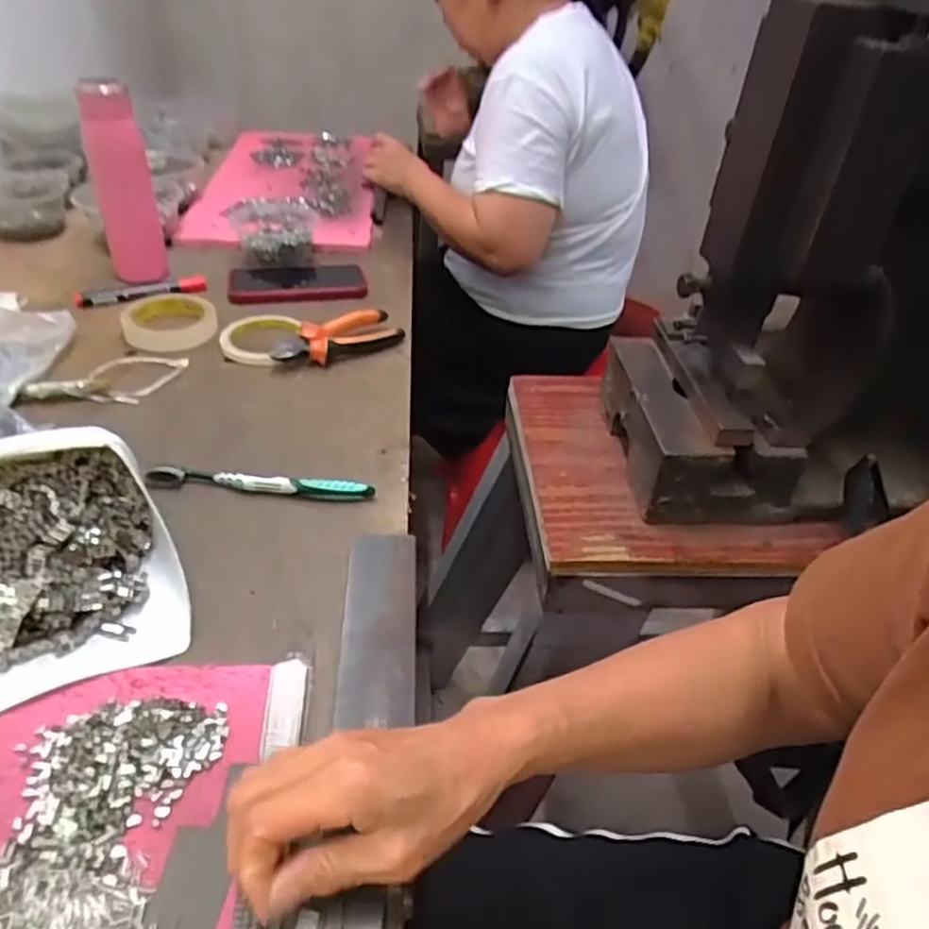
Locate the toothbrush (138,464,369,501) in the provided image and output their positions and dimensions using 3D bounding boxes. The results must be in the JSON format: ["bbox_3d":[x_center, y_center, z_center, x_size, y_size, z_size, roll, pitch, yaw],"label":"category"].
[{"bbox_3d":[-0.169,0.017,0.580,0.183,0.018,0.015,5,38,0],"label":"toothbrush"}]

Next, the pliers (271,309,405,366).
[{"bbox_3d":[-0.134,-0.139,0.767,0.141,0.031,0.054,-25,47,-33],"label":"pliers"}]

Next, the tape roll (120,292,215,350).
[{"bbox_3d":[-0.327,-0.162,0.785,0.092,0.020,0.096,-4,39,-12],"label":"tape roll"}]

